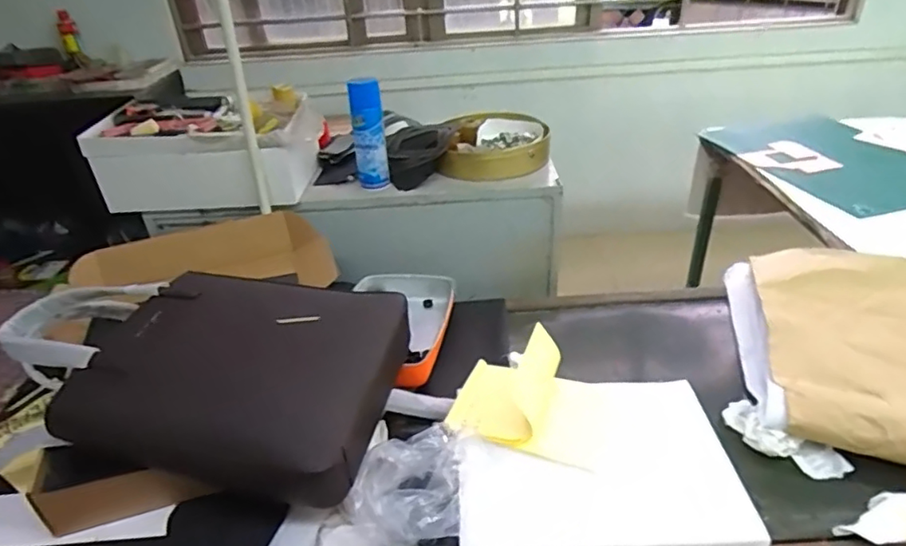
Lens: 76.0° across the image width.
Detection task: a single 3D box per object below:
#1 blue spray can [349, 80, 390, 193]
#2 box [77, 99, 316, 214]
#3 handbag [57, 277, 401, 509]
[{"bbox_3d":[-0.174,-0.274,1.209,0.074,0.234,0.064,-9,33,-8],"label":"blue spray can"},{"bbox_3d":[-0.513,-0.230,1.221,0.434,0.175,0.174,-3,33,1],"label":"box"},{"bbox_3d":[-0.278,0.133,0.796,0.376,0.125,0.291,4,34,12],"label":"handbag"}]

